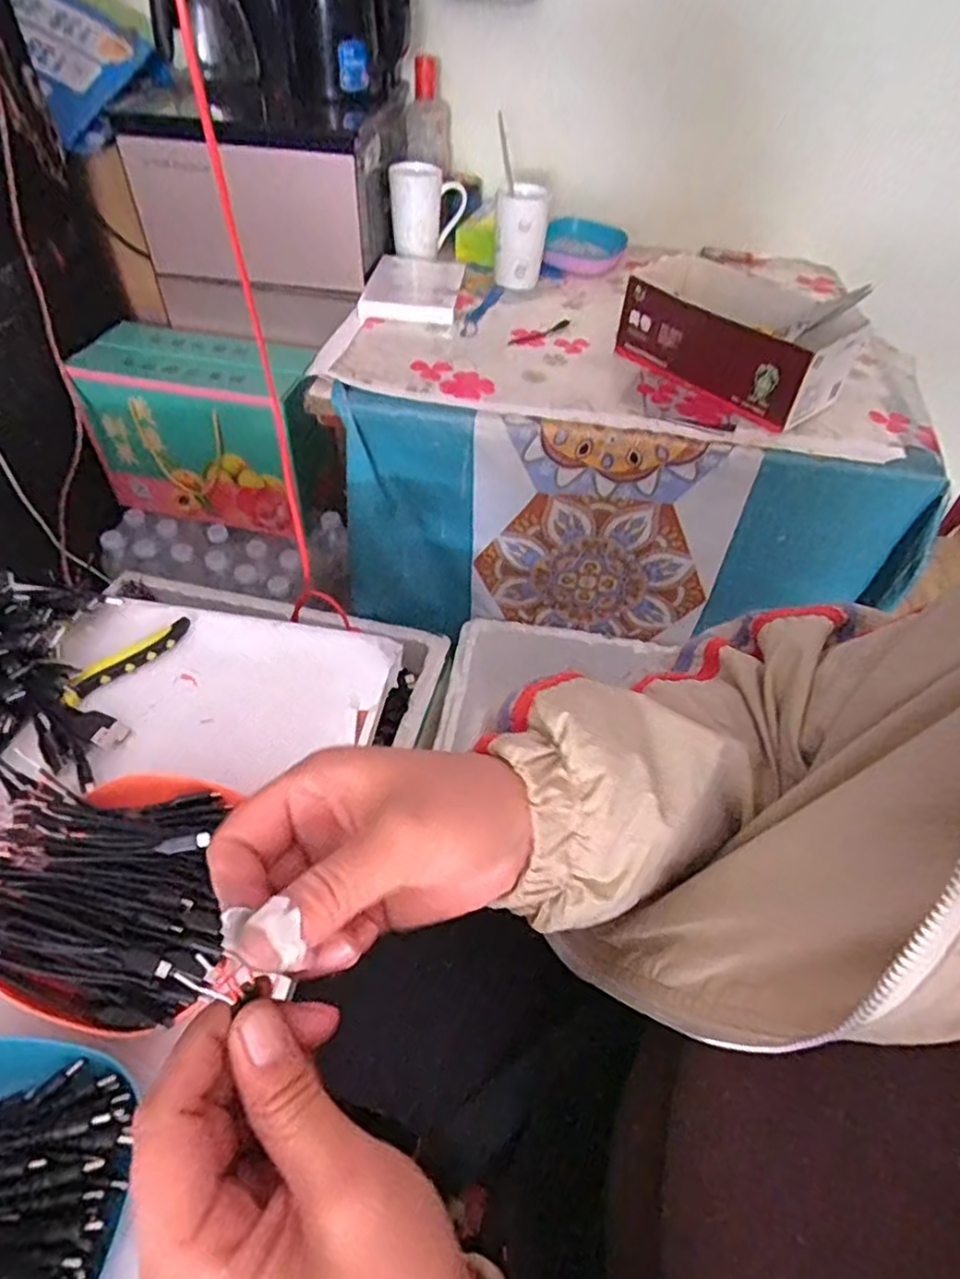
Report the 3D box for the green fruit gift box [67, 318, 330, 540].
[{"bbox_3d":[-0.405,-0.323,1.048,0.333,0.234,0.164,12,49,7],"label":"green fruit gift box"}]

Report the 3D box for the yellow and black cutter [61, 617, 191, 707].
[{"bbox_3d":[-0.271,0.015,0.520,0.016,0.015,0.104,33,54,23],"label":"yellow and black cutter"}]

